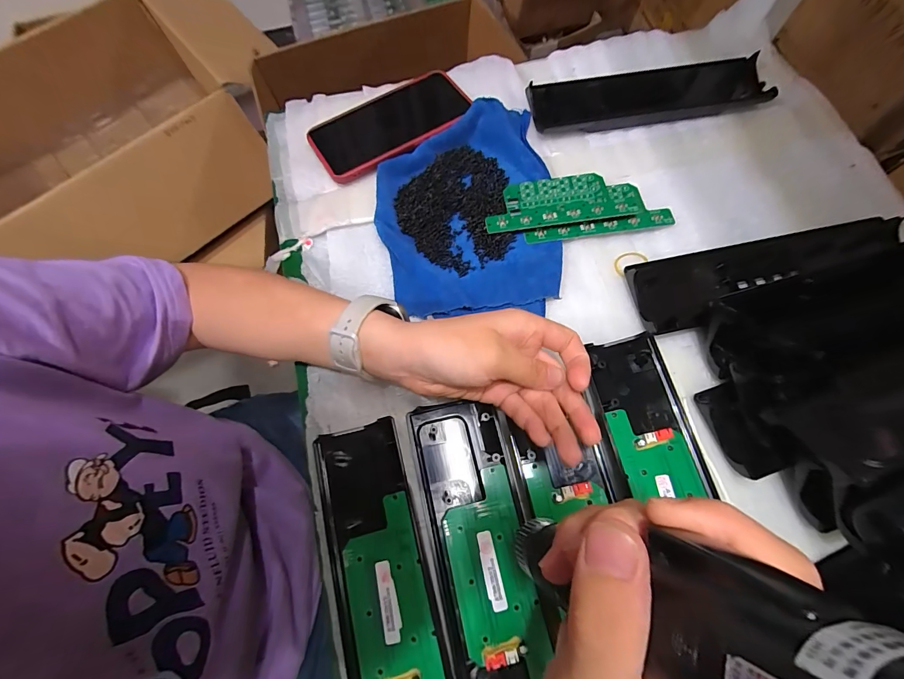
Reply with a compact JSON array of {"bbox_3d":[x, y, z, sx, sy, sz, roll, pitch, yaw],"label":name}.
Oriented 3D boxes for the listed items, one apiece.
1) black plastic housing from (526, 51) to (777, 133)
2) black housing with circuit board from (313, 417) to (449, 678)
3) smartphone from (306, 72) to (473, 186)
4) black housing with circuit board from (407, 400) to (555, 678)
[{"bbox_3d":[0.206,-0.259,0.405,0.242,0.015,0.071,-8,72,-1],"label":"black plastic housing"},{"bbox_3d":[-0.046,0.184,0.263,0.065,0.015,0.245,-15,72,-4],"label":"black housing with circuit board"},{"bbox_3d":[-0.066,-0.226,0.398,0.161,0.013,0.088,-29,74,-8],"label":"smartphone"},{"bbox_3d":[0.020,0.151,0.273,0.067,0.019,0.212,-12,72,-3],"label":"black housing with circuit board"}]

